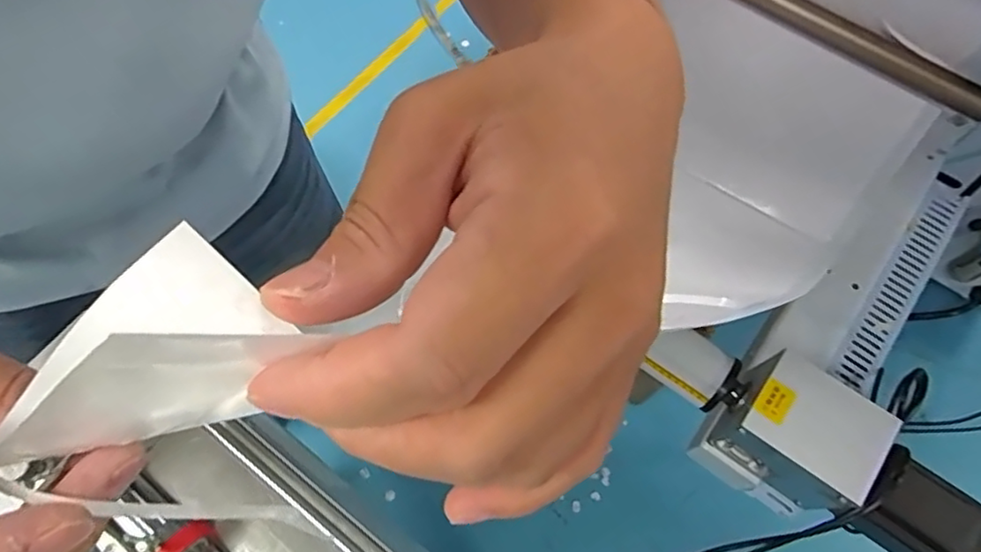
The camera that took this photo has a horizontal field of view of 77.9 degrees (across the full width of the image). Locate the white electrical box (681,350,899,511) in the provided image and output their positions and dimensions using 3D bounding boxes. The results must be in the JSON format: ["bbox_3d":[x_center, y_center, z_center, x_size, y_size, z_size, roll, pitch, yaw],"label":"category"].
[{"bbox_3d":[0.331,0.178,0.683,0.137,0.171,0.114,32,72,13],"label":"white electrical box"}]

